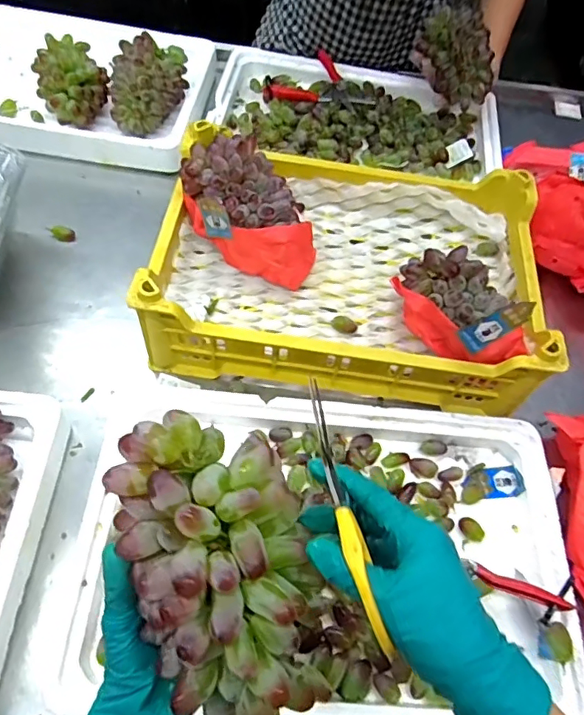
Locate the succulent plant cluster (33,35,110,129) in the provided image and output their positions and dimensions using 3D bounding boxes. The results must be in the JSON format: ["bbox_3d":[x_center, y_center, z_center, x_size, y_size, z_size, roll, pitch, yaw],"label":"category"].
[{"bbox_3d":[-0.338,-0.424,0.803,0.105,0.085,0.129,-22,64,-18],"label":"succulent plant cluster"}]

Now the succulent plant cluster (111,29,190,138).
[{"bbox_3d":[-0.227,-0.432,0.806,0.099,0.078,0.158,9,59,-1],"label":"succulent plant cluster"}]

